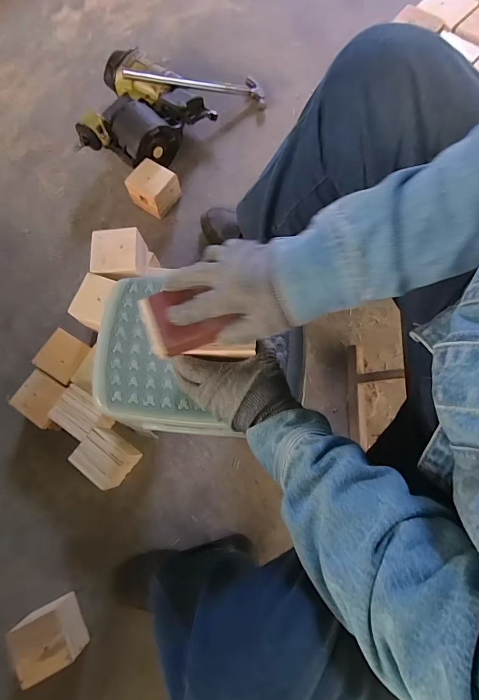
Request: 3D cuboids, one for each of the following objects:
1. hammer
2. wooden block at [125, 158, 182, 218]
[{"bbox_3d":[-0.112,-0.702,0.957,0.367,0.024,0.084,-8,76,-20],"label":"hammer"},{"bbox_3d":[-0.212,-0.405,0.909,0.096,0.097,0.101,38,80,11],"label":"wooden block"}]

